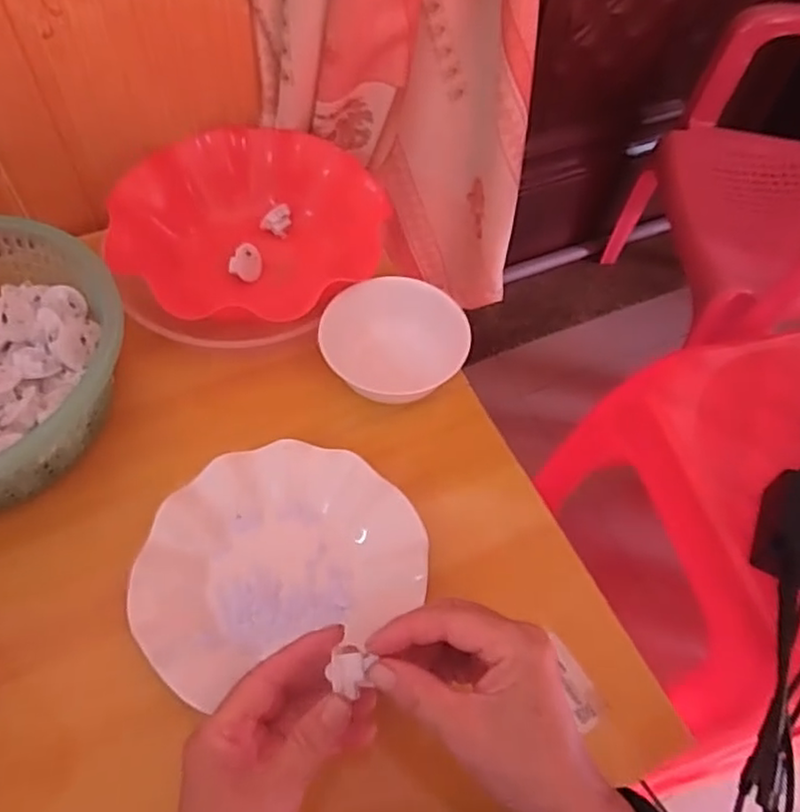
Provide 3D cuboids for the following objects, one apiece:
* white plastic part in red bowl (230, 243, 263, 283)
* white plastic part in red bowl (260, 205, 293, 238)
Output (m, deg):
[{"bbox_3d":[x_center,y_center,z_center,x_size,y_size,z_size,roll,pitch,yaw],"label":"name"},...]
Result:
[{"bbox_3d":[-0.138,-0.128,0.588,0.023,0.026,0.027,10,58,3],"label":"white plastic part in red bowl"},{"bbox_3d":[-0.117,-0.174,0.619,0.028,0.026,0.023,-6,59,-7],"label":"white plastic part in red bowl"}]

